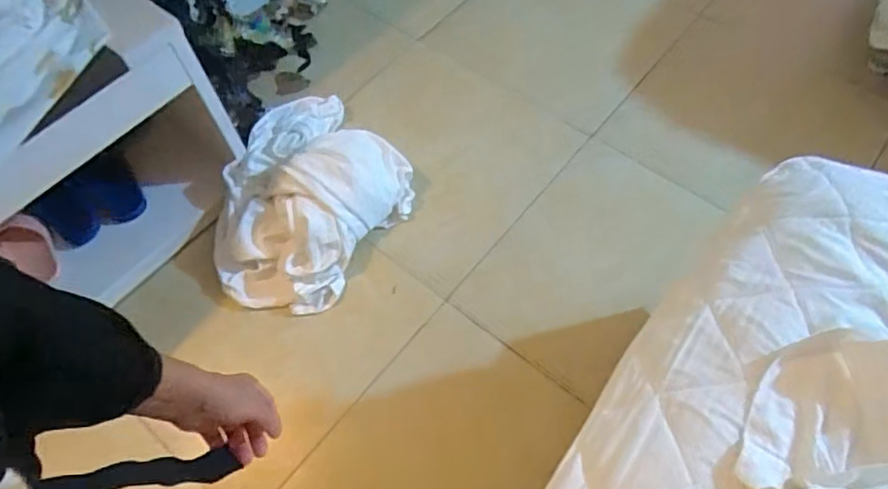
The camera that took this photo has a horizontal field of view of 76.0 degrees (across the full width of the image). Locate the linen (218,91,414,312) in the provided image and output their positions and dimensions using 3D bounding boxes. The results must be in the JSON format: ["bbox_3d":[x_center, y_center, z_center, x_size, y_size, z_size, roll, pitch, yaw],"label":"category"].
[{"bbox_3d":[-0.338,-0.116,1.341,0.446,0.145,0.526,29,66,19],"label":"linen"}]

